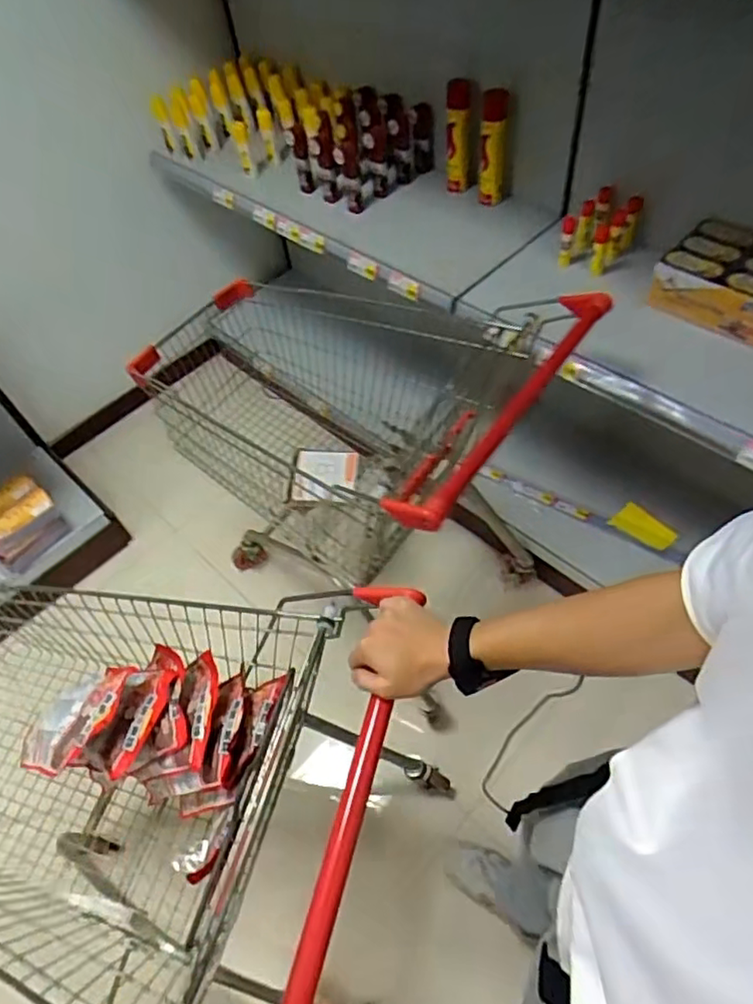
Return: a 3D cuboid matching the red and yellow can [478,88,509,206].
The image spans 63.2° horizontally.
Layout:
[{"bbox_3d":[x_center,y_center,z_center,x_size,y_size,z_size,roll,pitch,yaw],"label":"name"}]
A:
[{"bbox_3d":[0.245,-0.736,1.292,0.064,0.223,0.071,8,59,6],"label":"red and yellow can"}]

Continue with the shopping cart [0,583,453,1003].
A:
[{"bbox_3d":[-0.357,0.438,1.018,0.888,0.764,0.494,18,61,12],"label":"shopping cart"}]

